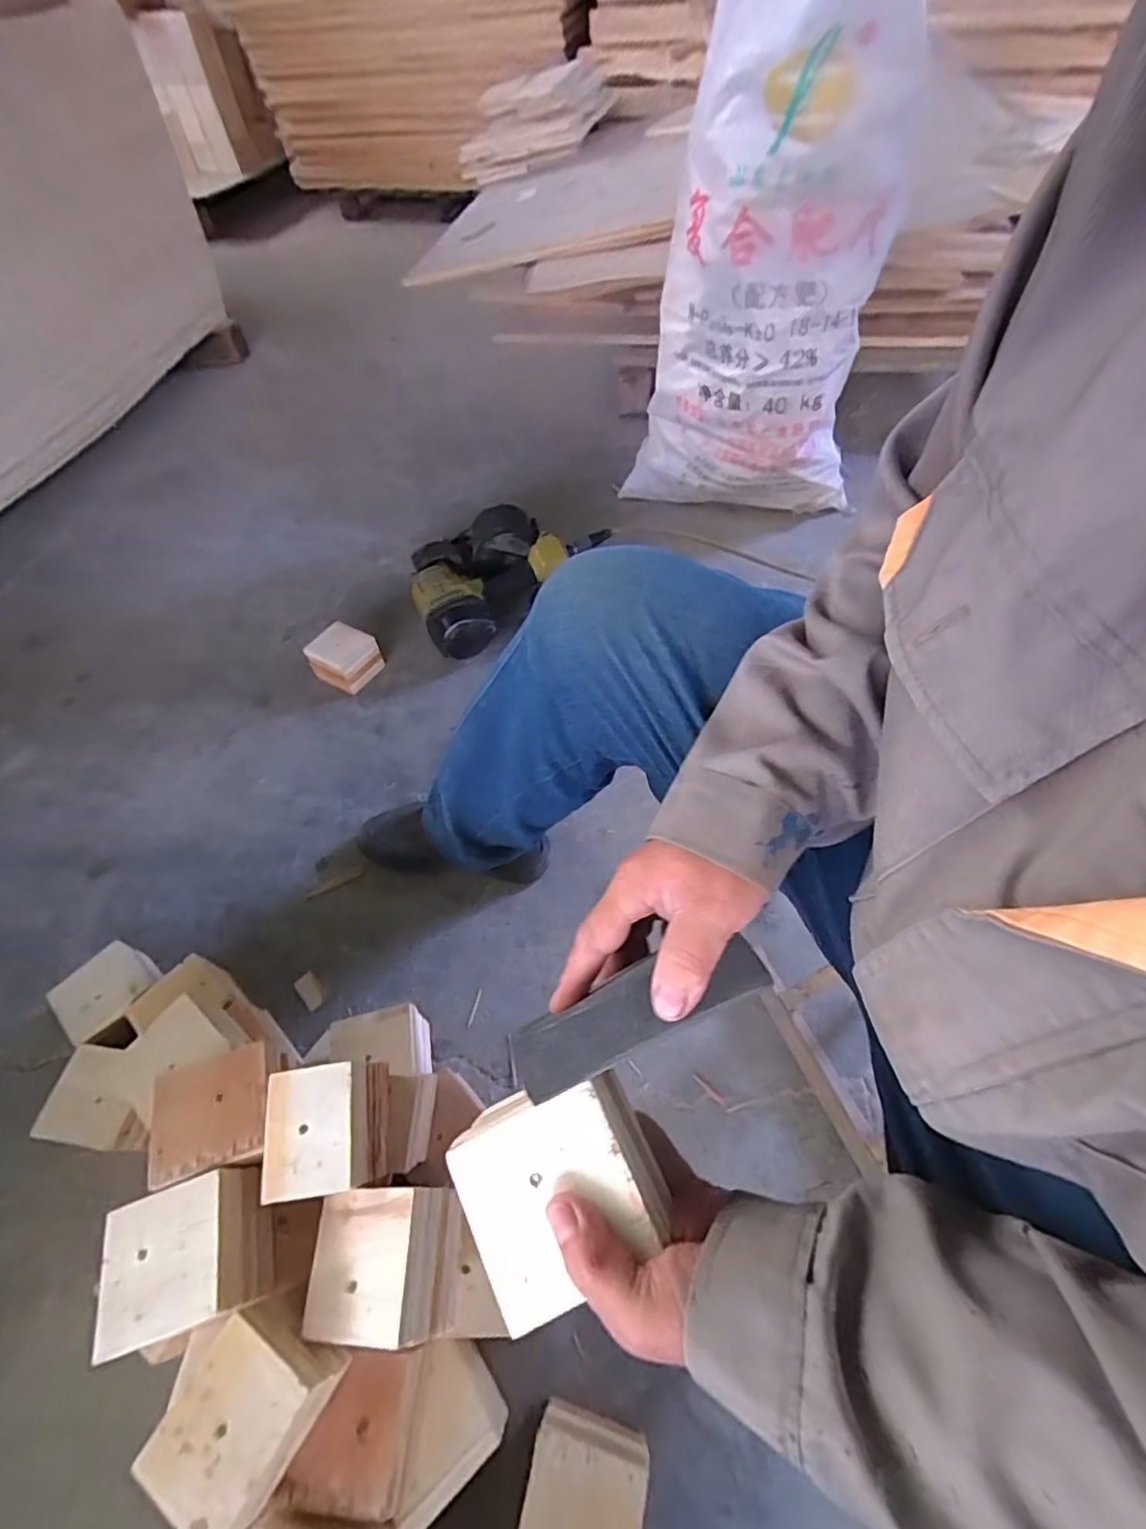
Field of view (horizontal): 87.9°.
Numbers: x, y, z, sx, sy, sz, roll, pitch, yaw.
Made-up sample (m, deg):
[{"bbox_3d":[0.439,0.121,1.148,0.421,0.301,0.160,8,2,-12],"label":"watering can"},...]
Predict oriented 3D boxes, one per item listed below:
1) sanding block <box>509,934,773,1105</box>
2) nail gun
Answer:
[{"bbox_3d":[0.035,0.132,0.320,0.140,0.014,0.040,-22,58,-3],"label":"sanding block"},{"bbox_3d":[-0.156,-0.355,1.117,0.250,0.117,0.363,36,64,23],"label":"nail gun"}]

